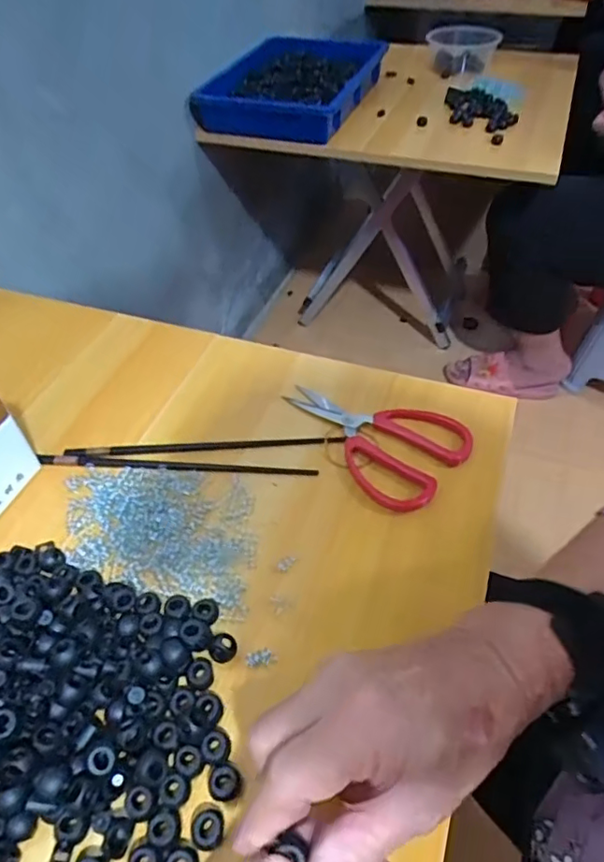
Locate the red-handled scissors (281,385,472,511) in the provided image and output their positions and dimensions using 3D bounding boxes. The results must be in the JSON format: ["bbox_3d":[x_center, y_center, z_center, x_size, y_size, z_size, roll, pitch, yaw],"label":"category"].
[{"bbox_3d":[0.055,0.000,0.478,0.161,0.014,0.106,32,57,27],"label":"red-handled scissors"}]

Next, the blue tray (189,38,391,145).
[{"bbox_3d":[-0.011,-0.622,0.997,0.228,0.075,0.364,13,50,14],"label":"blue tray"}]

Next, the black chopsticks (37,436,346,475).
[{"bbox_3d":[-0.091,0.020,0.460,0.246,0.005,0.038,-2,48,1],"label":"black chopsticks"}]

